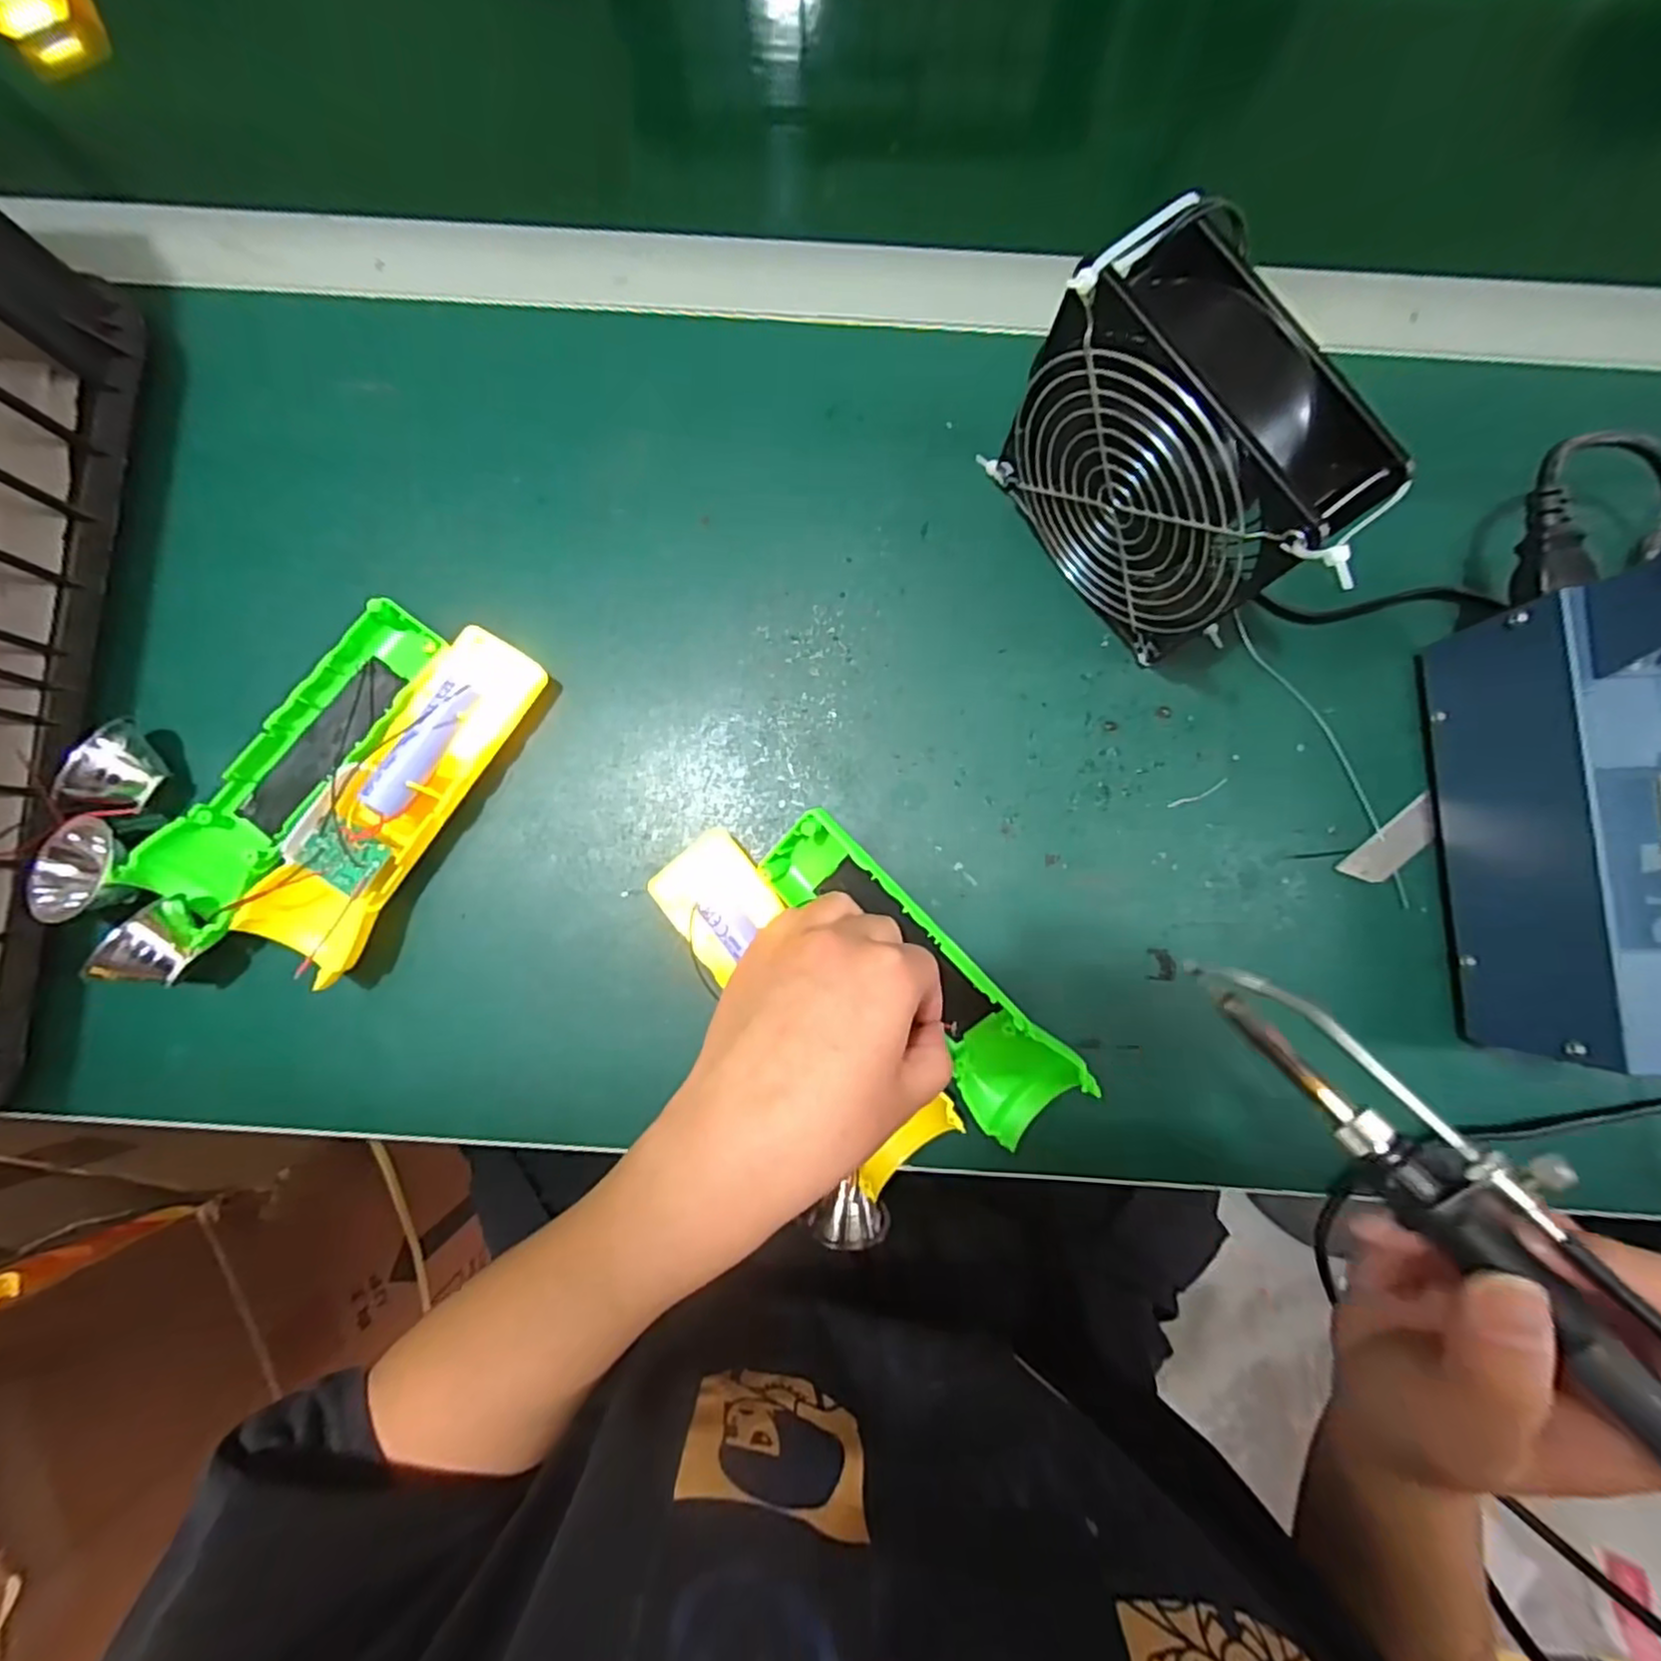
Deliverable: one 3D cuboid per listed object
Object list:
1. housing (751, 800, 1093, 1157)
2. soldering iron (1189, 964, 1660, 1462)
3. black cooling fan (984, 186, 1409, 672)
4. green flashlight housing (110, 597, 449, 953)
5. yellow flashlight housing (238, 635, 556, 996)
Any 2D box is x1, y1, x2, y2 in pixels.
[{"bbox_3d":[0.038,0.062,0.301,0.044,0.041,0.164,-43,89,-4],"label":"housing"},{"bbox_3d":[0.177,0.108,0.181,0.024,0.027,0.185,-36,61,-3],"label":"soldering iron"},{"bbox_3d":[0.131,-0.140,0.277,0.054,0.121,0.129,-38,86,-3],"label":"black cooling fan"},{"bbox_3d":[-0.237,-0.030,0.315,0.049,0.027,0.162,36,86,3],"label":"green flashlight housing"},{"bbox_3d":[-0.188,-0.013,0.312,0.048,0.034,0.164,34,86,3],"label":"yellow flashlight housing"}]

